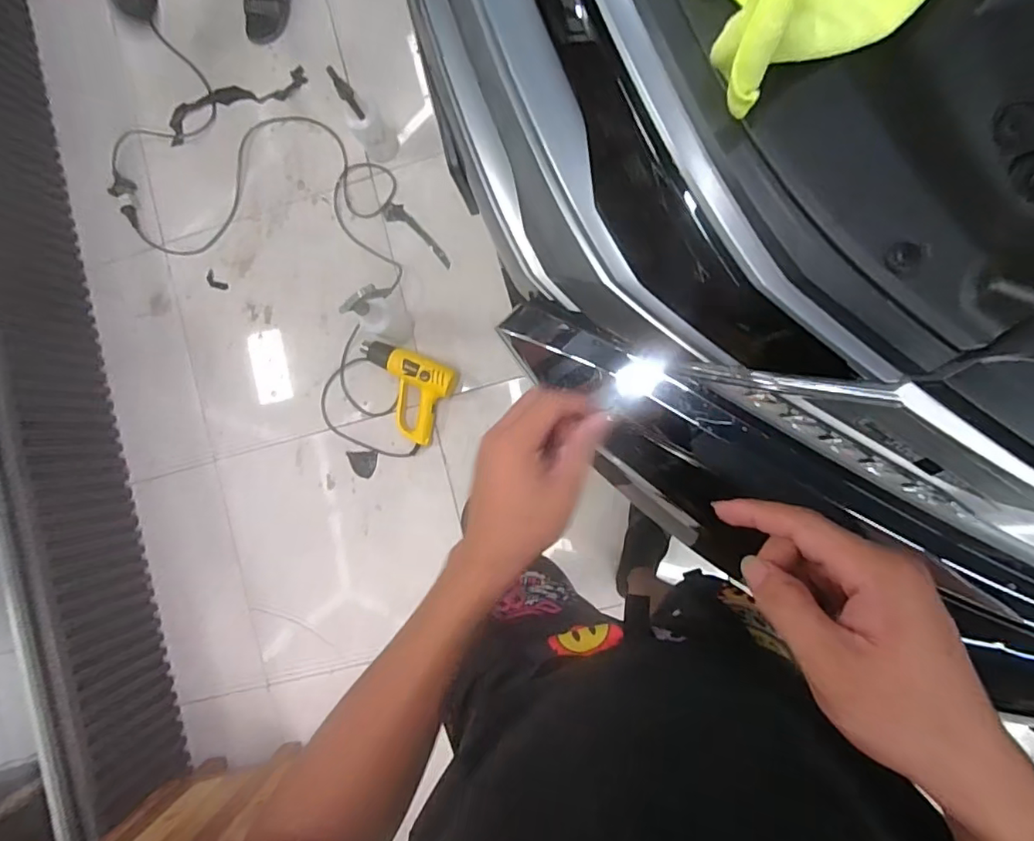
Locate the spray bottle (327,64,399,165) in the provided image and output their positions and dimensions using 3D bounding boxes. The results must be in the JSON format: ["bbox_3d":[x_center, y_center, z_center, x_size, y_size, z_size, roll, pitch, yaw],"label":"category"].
[{"bbox_3d":[-0.363,-0.701,1.304,0.086,0.267,0.095,-40,86,7],"label":"spray bottle"}]

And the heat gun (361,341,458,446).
[{"bbox_3d":[-0.296,-0.074,1.397,0.251,0.070,0.206,22,92,6],"label":"heat gun"}]

